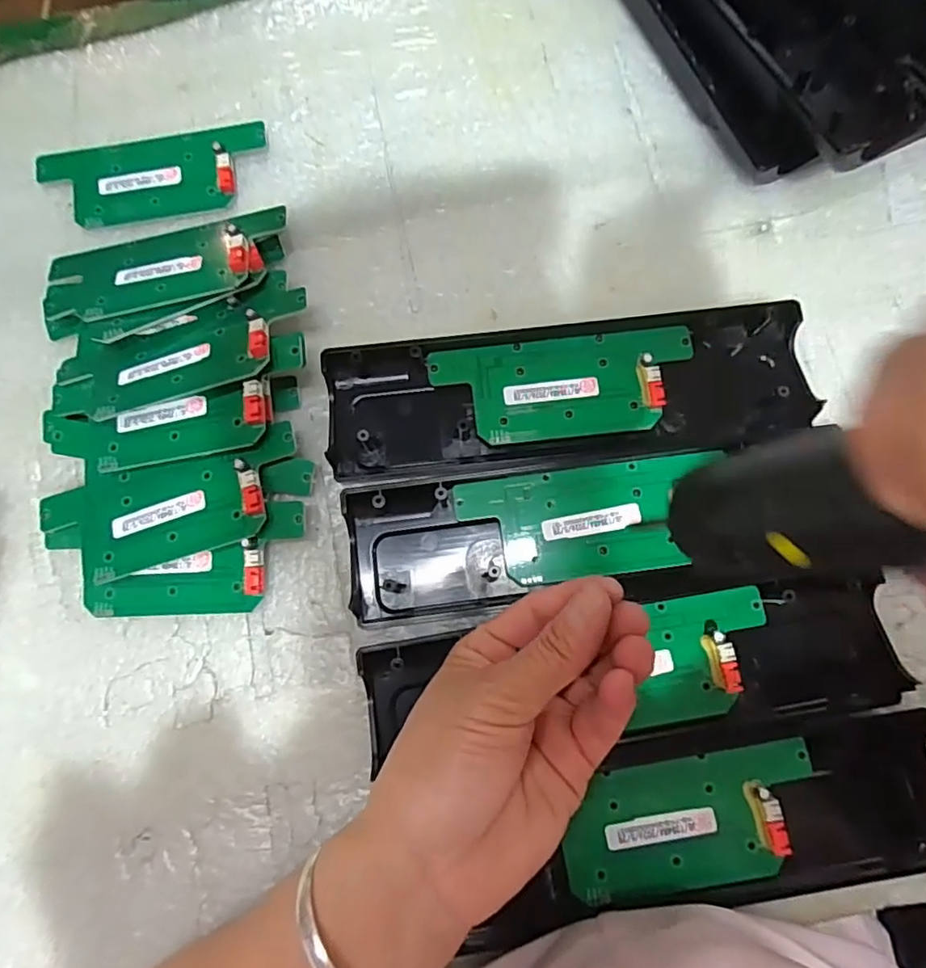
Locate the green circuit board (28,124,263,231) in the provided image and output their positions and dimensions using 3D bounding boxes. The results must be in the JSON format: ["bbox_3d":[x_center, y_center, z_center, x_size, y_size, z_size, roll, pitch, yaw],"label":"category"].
[{"bbox_3d":[-0.186,-0.183,0.340,0.135,0.010,0.051,-8,79,0],"label":"green circuit board"}]

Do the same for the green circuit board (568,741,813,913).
[{"bbox_3d":[0.102,0.151,0.255,0.113,0.011,0.052,-10,79,0],"label":"green circuit board"}]

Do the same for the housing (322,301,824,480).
[{"bbox_3d":[0.051,-0.051,0.297,0.240,0.018,0.073,-7,79,1],"label":"housing"}]

